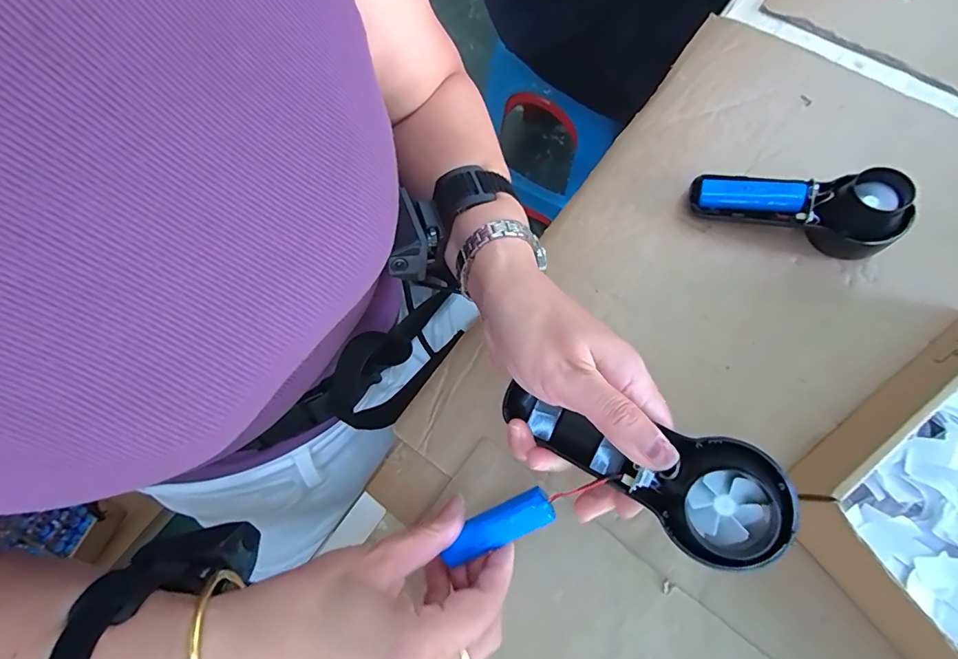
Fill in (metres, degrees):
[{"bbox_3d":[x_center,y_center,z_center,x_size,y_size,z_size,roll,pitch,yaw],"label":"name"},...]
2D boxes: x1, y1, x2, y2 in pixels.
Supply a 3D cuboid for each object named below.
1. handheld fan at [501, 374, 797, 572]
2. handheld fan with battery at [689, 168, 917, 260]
[{"bbox_3d":[0.081,0.069,0.249,0.148,0.027,0.055,22,72,30],"label":"handheld fan"},{"bbox_3d":[0.248,-0.101,0.367,0.146,0.053,0.054,21,73,10],"label":"handheld fan with battery"}]

